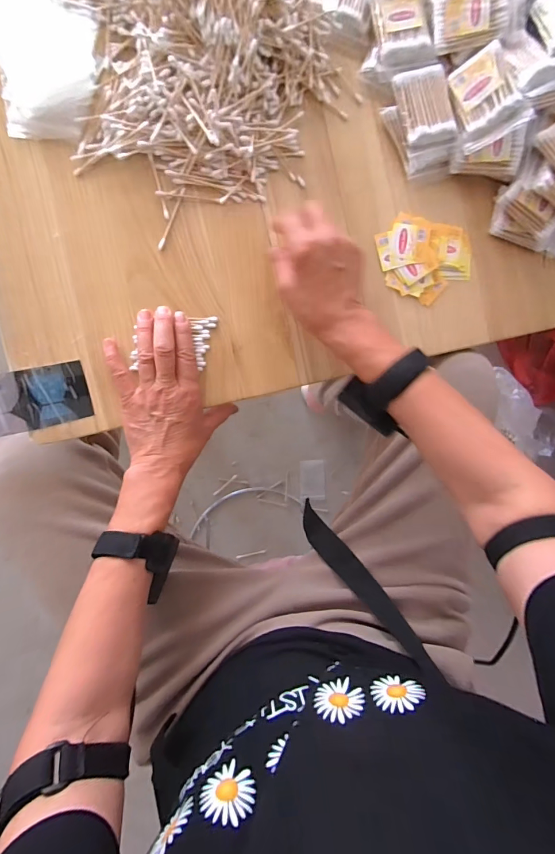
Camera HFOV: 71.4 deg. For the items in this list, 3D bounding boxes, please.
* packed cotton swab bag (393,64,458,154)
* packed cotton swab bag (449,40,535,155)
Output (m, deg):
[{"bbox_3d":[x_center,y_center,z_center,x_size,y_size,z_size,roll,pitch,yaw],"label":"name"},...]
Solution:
[{"bbox_3d":[0.164,-0.353,0.428,0.057,0.015,0.078,-14,94,-1],"label":"packed cotton swab bag"},{"bbox_3d":[0.222,-0.355,0.417,0.061,0.015,0.087,-22,89,29],"label":"packed cotton swab bag"}]

